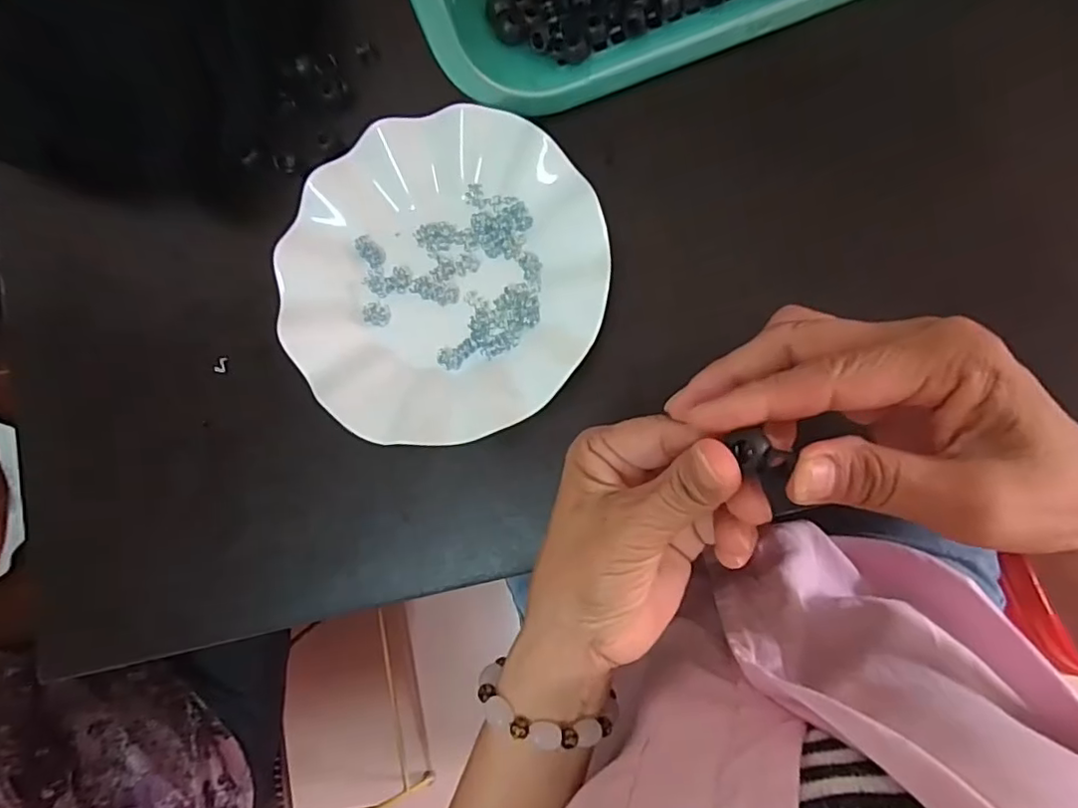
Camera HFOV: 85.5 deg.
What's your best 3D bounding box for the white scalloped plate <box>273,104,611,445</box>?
[{"bbox_3d":[-0.055,-0.072,0.325,0.177,0.025,0.180,0,90,8],"label":"white scalloped plate"}]

